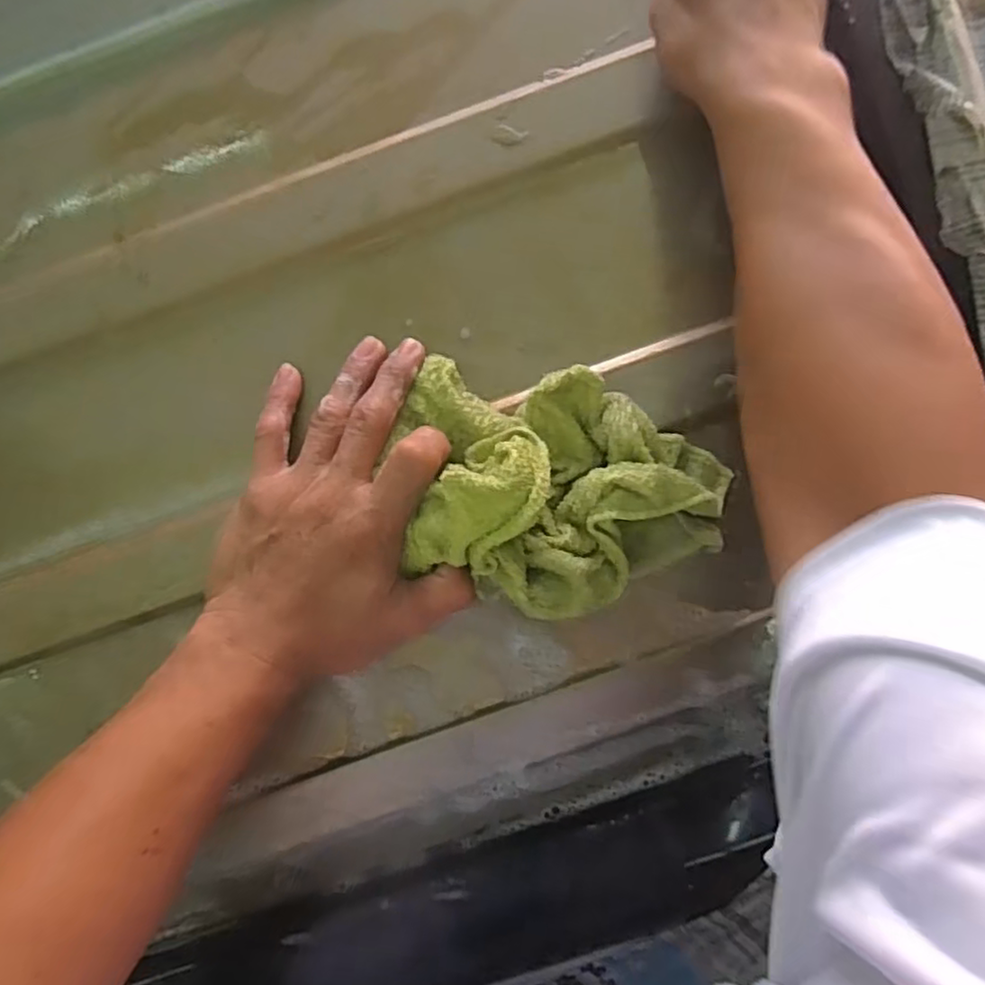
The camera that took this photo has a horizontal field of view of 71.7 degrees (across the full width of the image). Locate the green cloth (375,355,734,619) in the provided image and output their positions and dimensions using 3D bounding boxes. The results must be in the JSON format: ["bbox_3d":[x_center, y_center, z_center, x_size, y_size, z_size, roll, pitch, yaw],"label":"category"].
[{"bbox_3d":[0.037,-0.001,0.328,0.157,0.072,0.116,4,87,4],"label":"green cloth"}]

